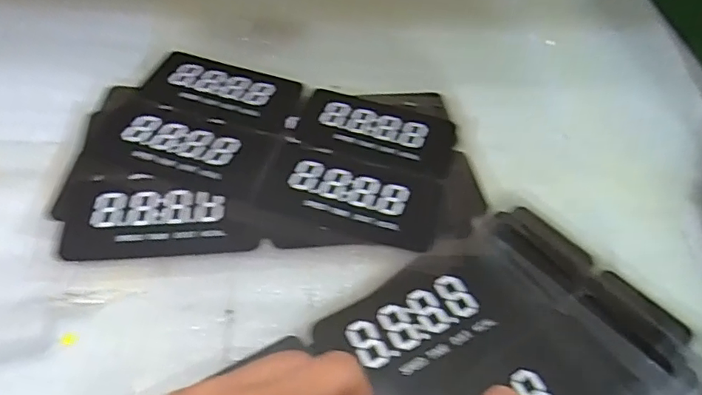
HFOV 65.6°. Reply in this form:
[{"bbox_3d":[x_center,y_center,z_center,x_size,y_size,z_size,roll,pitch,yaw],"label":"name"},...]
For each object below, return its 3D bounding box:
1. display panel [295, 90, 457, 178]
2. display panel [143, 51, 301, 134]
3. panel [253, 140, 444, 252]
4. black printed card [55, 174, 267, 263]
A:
[{"bbox_3d":[0.018,-0.046,0.380,0.106,0.004,0.060,14,51,6],"label":"display panel"},{"bbox_3d":[-0.092,-0.077,0.394,0.106,0.004,0.061,14,51,5],"label":"display panel"},{"bbox_3d":[0.000,-0.003,0.340,0.110,0.004,0.060,15,51,7],"label":"panel"},{"bbox_3d":[-0.110,0.008,0.323,0.106,0.005,0.061,-5,52,-10],"label":"black printed card"}]

